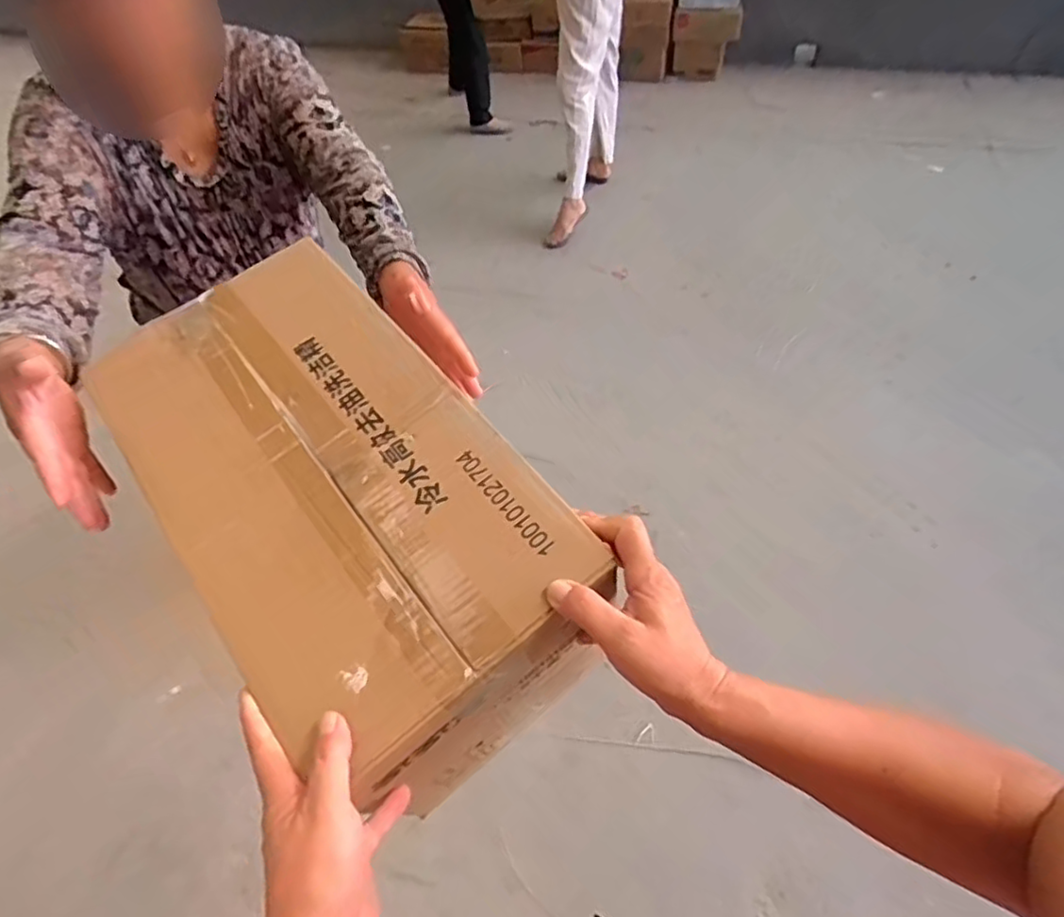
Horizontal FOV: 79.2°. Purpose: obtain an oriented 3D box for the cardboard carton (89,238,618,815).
[{"bbox_3d":[-0.158,0.056,0.548,0.224,0.236,0.416,-33,58,-23],"label":"cardboard carton"}]

